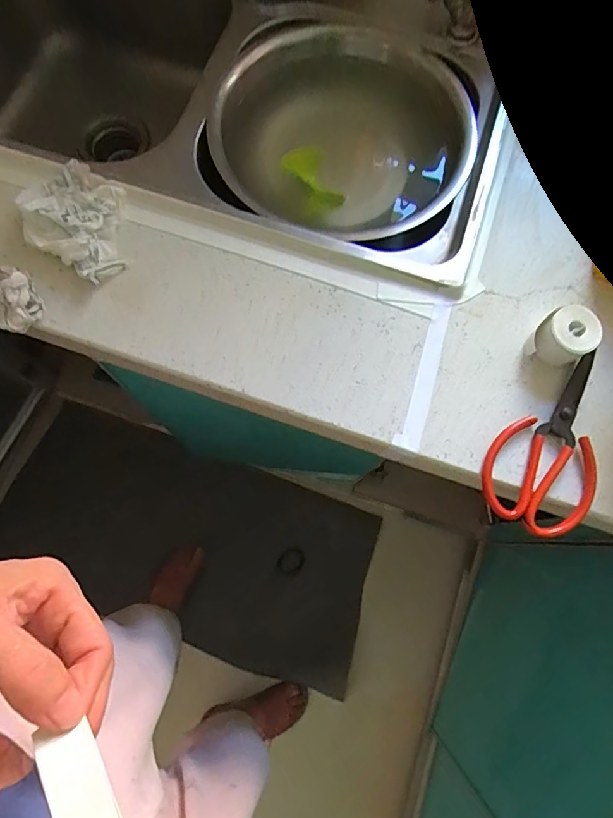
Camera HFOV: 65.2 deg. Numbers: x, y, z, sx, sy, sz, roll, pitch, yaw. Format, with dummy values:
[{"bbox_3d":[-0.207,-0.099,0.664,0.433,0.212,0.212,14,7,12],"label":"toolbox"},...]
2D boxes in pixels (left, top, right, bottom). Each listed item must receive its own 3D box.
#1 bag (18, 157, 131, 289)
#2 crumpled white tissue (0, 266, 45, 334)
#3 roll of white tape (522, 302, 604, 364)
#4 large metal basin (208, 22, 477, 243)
[{"bbox_3d":[-0.227,-0.193,0.483,0.120,0.042,0.101,39,79,9],"label":"bag"},{"bbox_3d":[-0.286,-0.106,0.459,0.057,0.041,0.056,39,79,9],"label":"crumpled white tissue"},{"bbox_3d":[0.246,-0.071,0.459,0.055,0.038,0.050,17,76,4],"label":"roll of white tape"},{"bbox_3d":[0.032,-0.334,0.587,0.282,0.101,0.318,-20,76,-7],"label":"large metal basin"}]

